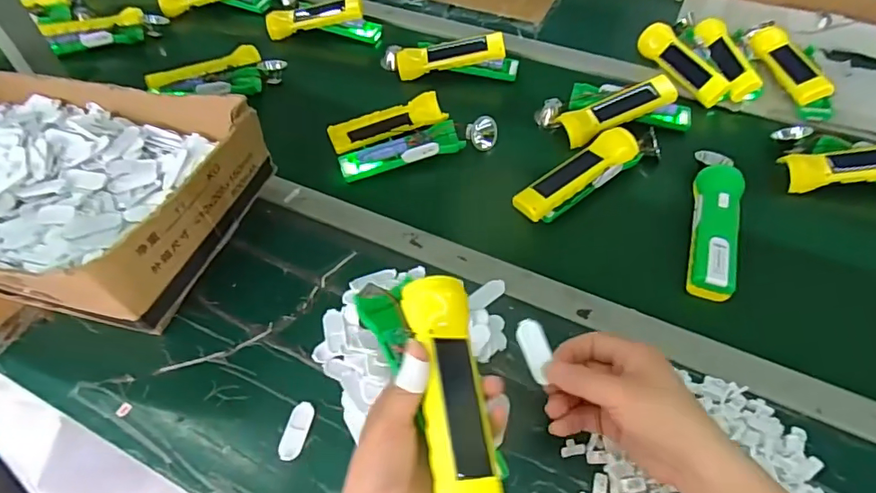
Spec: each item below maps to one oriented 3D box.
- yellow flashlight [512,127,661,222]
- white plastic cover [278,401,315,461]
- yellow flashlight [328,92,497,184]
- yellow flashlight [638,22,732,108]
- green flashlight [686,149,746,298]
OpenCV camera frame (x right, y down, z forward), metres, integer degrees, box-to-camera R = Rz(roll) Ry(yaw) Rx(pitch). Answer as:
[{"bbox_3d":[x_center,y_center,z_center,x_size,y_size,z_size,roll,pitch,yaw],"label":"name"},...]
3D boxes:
[{"bbox_3d":[0.191,-0.100,0.622,0.226,0.045,0.048,-29,56,-20],"label":"yellow flashlight"},{"bbox_3d":[-0.126,0.165,0.458,0.022,0.005,0.051,9,52,9],"label":"white plastic cover"},{"bbox_3d":[-0.039,-0.156,0.722,0.210,0.046,0.122,-18,53,-12],"label":"yellow flashlight"},{"bbox_3d":[0.365,-0.275,0.766,0.045,0.045,0.176,-20,54,-14],"label":"yellow flashlight"},{"bbox_3d":[0.312,-0.037,0.578,0.046,0.042,0.213,13,53,12],"label":"green flashlight"}]

